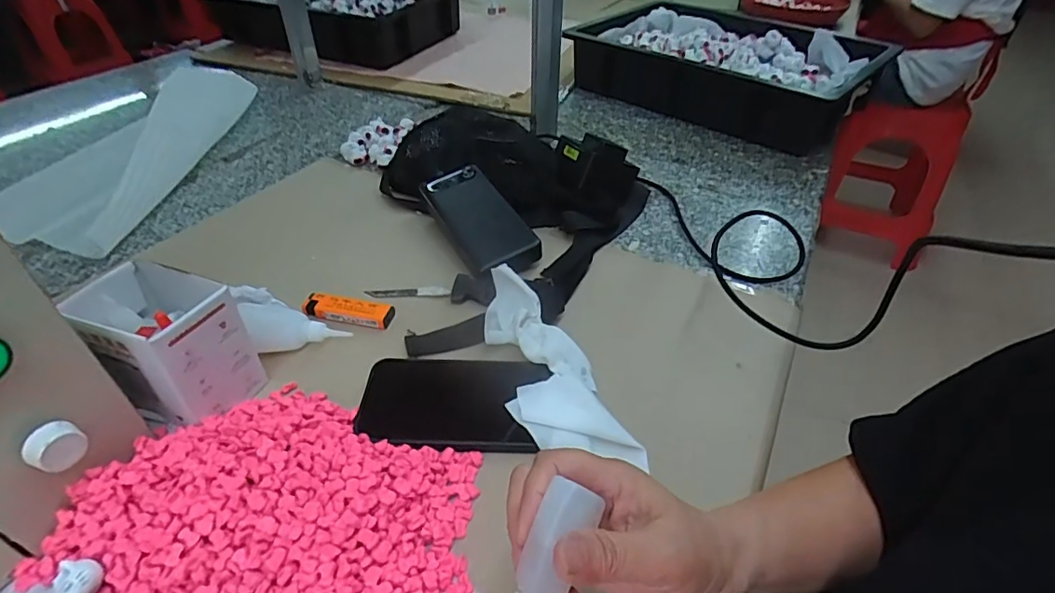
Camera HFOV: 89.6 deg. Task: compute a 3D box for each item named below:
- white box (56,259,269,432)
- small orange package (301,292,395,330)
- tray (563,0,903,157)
[{"bbox_3d":[-0.257,0.036,0.388,0.092,0.095,0.080,19,43,20],"label":"white box"},{"bbox_3d":[-0.164,0.012,0.484,0.082,0.014,0.022,8,40,8],"label":"small orange package"},{"bbox_3d":[0.335,-0.393,0.907,0.342,0.096,0.438,-33,50,-31],"label":"tray"}]

